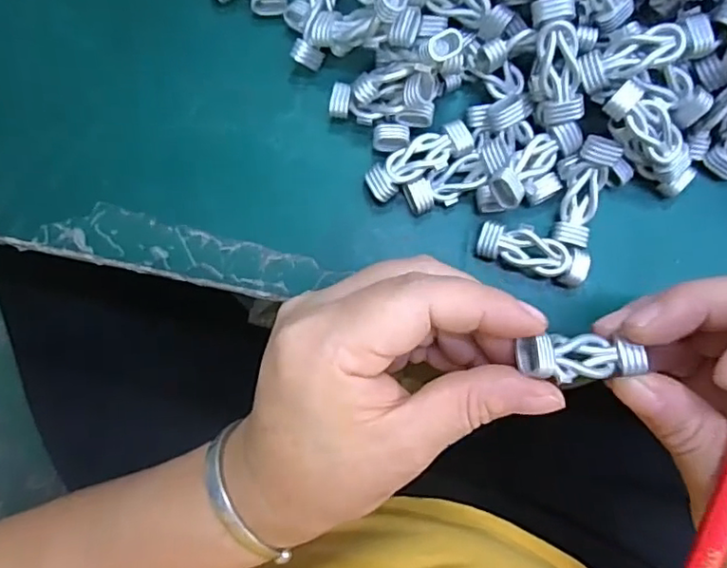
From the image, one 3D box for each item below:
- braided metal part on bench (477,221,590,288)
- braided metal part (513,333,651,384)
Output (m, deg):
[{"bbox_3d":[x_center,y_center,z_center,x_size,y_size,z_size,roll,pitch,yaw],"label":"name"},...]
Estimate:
[{"bbox_3d":[0.070,-0.013,0.243,0.045,0.011,0.017,20,88,3],"label":"braided metal part on bench"},{"bbox_3d":[0.072,0.025,0.196,0.039,0.009,0.015,3,87,-7],"label":"braided metal part"}]

